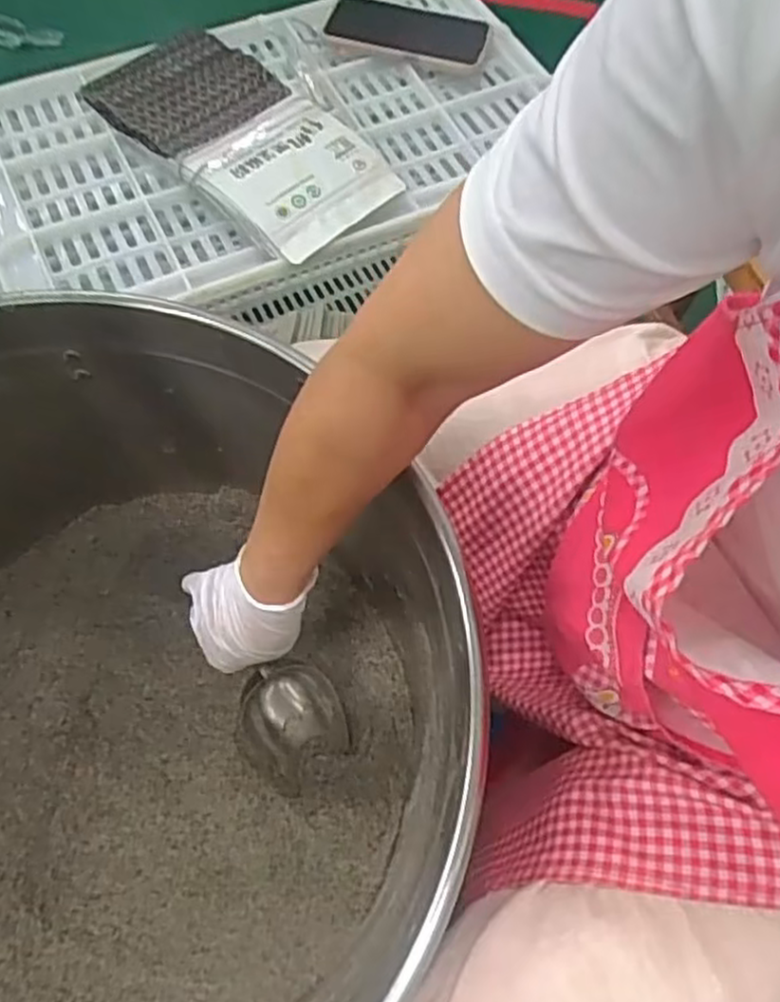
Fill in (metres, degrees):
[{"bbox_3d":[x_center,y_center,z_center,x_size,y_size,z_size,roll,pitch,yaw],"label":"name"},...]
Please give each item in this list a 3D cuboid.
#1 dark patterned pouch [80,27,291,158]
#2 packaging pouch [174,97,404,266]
[{"bbox_3d":[-0.189,-0.389,0.697,0.141,0.017,0.148,41,68,15],"label":"dark patterned pouch"},{"bbox_3d":[-0.083,-0.295,0.649,0.143,0.019,0.154,-41,73,-20],"label":"packaging pouch"}]

